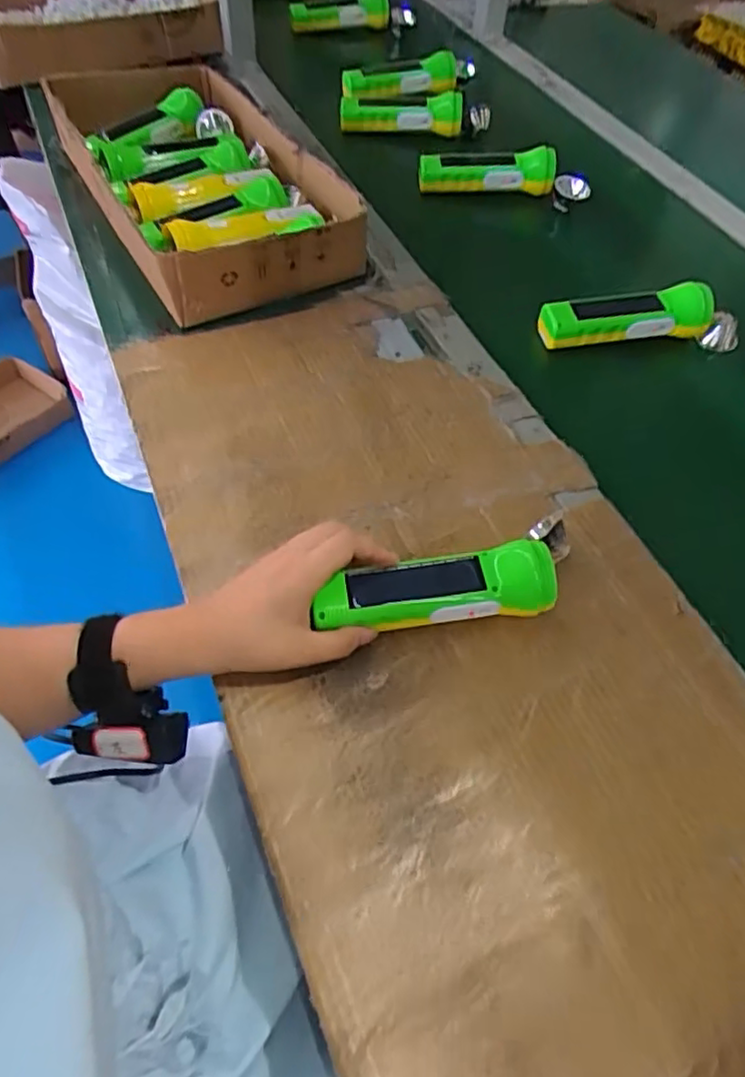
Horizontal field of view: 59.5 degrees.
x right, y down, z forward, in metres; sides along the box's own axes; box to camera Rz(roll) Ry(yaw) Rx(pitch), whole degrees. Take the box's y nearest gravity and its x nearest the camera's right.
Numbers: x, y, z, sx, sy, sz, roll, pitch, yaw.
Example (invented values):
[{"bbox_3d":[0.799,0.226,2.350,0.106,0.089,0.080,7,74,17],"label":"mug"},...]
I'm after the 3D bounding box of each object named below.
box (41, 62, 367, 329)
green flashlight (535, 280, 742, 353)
[{"bbox_3d":[-0.197,-0.408,0.729,0.218,0.071,0.431,-26,60,-22],"label":"box"},{"bbox_3d":[0.271,-0.225,0.657,0.213,0.053,0.047,-6,54,-10],"label":"green flashlight"}]

